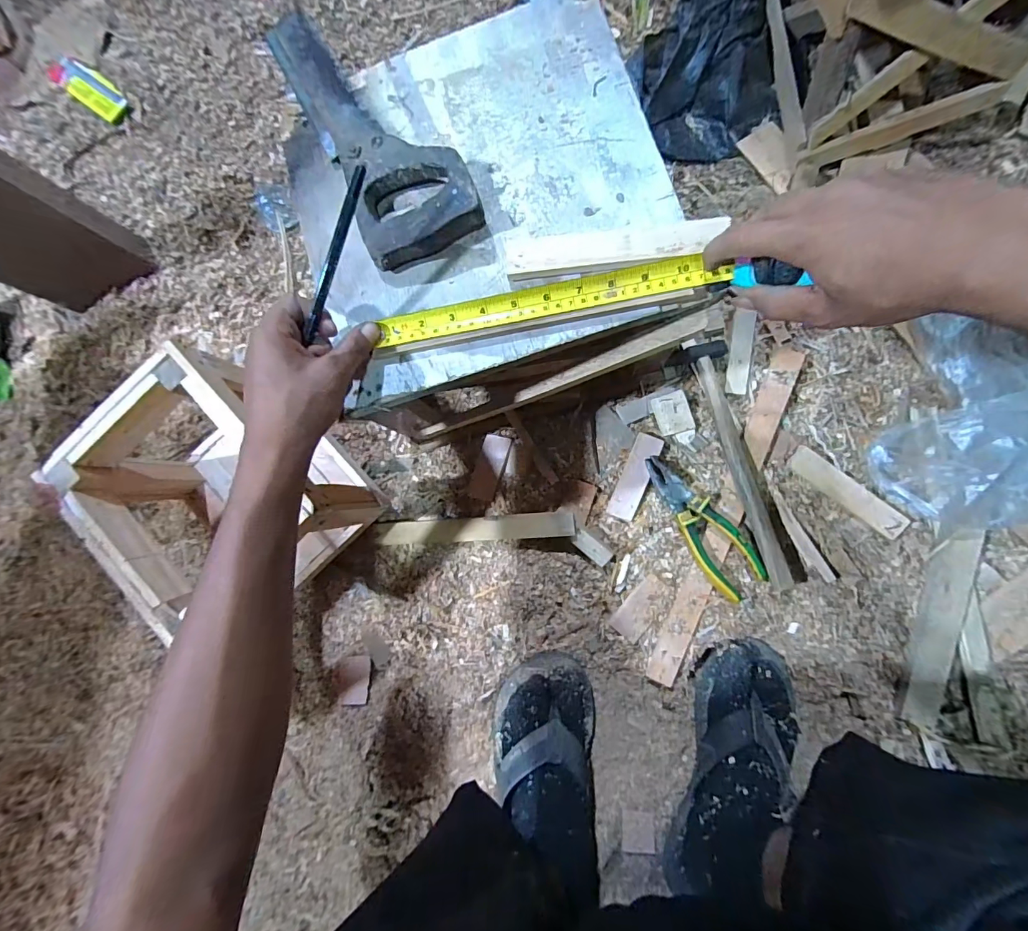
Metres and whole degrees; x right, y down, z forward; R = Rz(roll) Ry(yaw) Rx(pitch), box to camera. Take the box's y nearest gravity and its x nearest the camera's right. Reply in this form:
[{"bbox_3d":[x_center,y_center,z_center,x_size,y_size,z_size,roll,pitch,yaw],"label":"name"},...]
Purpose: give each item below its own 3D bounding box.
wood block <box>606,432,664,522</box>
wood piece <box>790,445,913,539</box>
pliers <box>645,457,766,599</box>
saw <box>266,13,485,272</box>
[{"bbox_3d":[0.144,0.013,0.509,0.031,0.014,0.103,23,83,7],"label":"wood block"},{"bbox_3d":[0.366,0.030,0.474,0.131,0.005,0.030,39,106,9],"label":"wood piece"},{"bbox_3d":[0.208,0.063,0.484,0.056,0.025,0.173,-33,82,2],"label":"pliers"},{"bbox_3d":[-0.130,-0.306,0.375,0.099,0.038,0.302,-27,83,3],"label":"saw"}]

